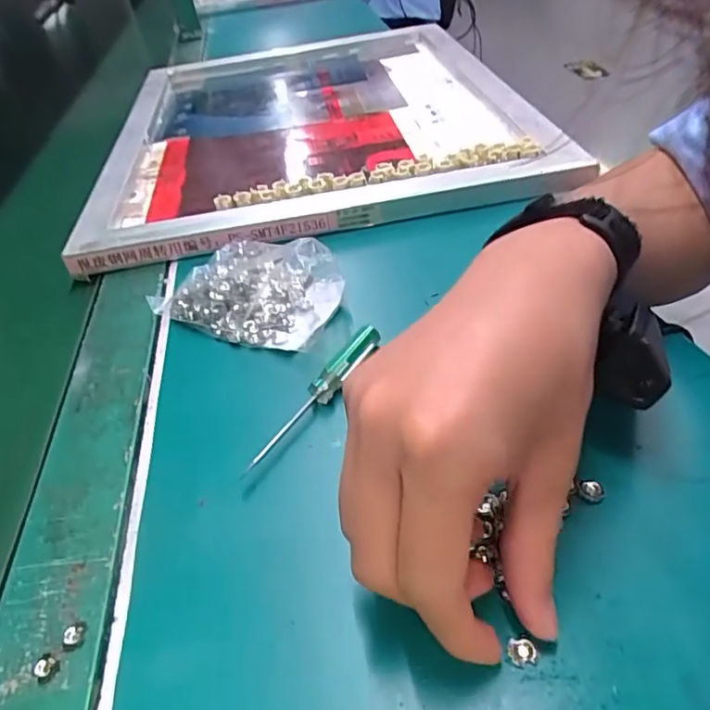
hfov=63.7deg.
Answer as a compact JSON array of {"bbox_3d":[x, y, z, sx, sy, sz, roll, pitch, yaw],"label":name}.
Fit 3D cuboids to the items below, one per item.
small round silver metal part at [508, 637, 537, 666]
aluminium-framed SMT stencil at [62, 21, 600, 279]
[{"bbox_3d":[0.061,0.107,0.207,0.010,0.004,0.009,-5,41,3],"label":"small round silver metal part"},{"bbox_3d":[-0.052,-0.267,0.635,0.418,0.030,0.500,-10,41,-3],"label":"aluminium-framed SMT stencil"}]

